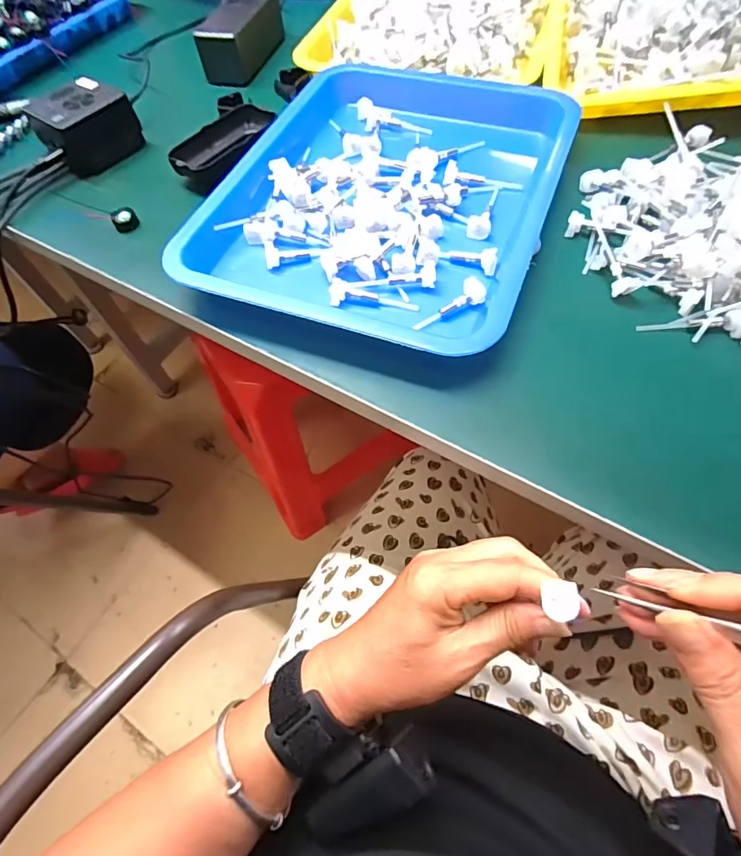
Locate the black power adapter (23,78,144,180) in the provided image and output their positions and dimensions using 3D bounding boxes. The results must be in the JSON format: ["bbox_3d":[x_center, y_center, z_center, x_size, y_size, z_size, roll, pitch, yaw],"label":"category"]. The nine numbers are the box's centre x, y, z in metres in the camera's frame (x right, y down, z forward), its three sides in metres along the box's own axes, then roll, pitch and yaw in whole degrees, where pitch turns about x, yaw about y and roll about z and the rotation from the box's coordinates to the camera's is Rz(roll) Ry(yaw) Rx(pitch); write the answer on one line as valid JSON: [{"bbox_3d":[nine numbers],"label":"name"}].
[{"bbox_3d":[-0.280,-0.300,0.470,0.072,0.048,0.079,36,69,21],"label":"black power adapter"}]

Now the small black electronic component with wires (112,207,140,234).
[{"bbox_3d":[-0.220,-0.187,0.428,0.022,0.018,0.012,-36,64,-15],"label":"small black electronic component with wires"}]

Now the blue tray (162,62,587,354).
[{"bbox_3d":[0.018,-0.208,0.406,0.264,0.033,0.335,19,64,14],"label":"blue tray"}]

